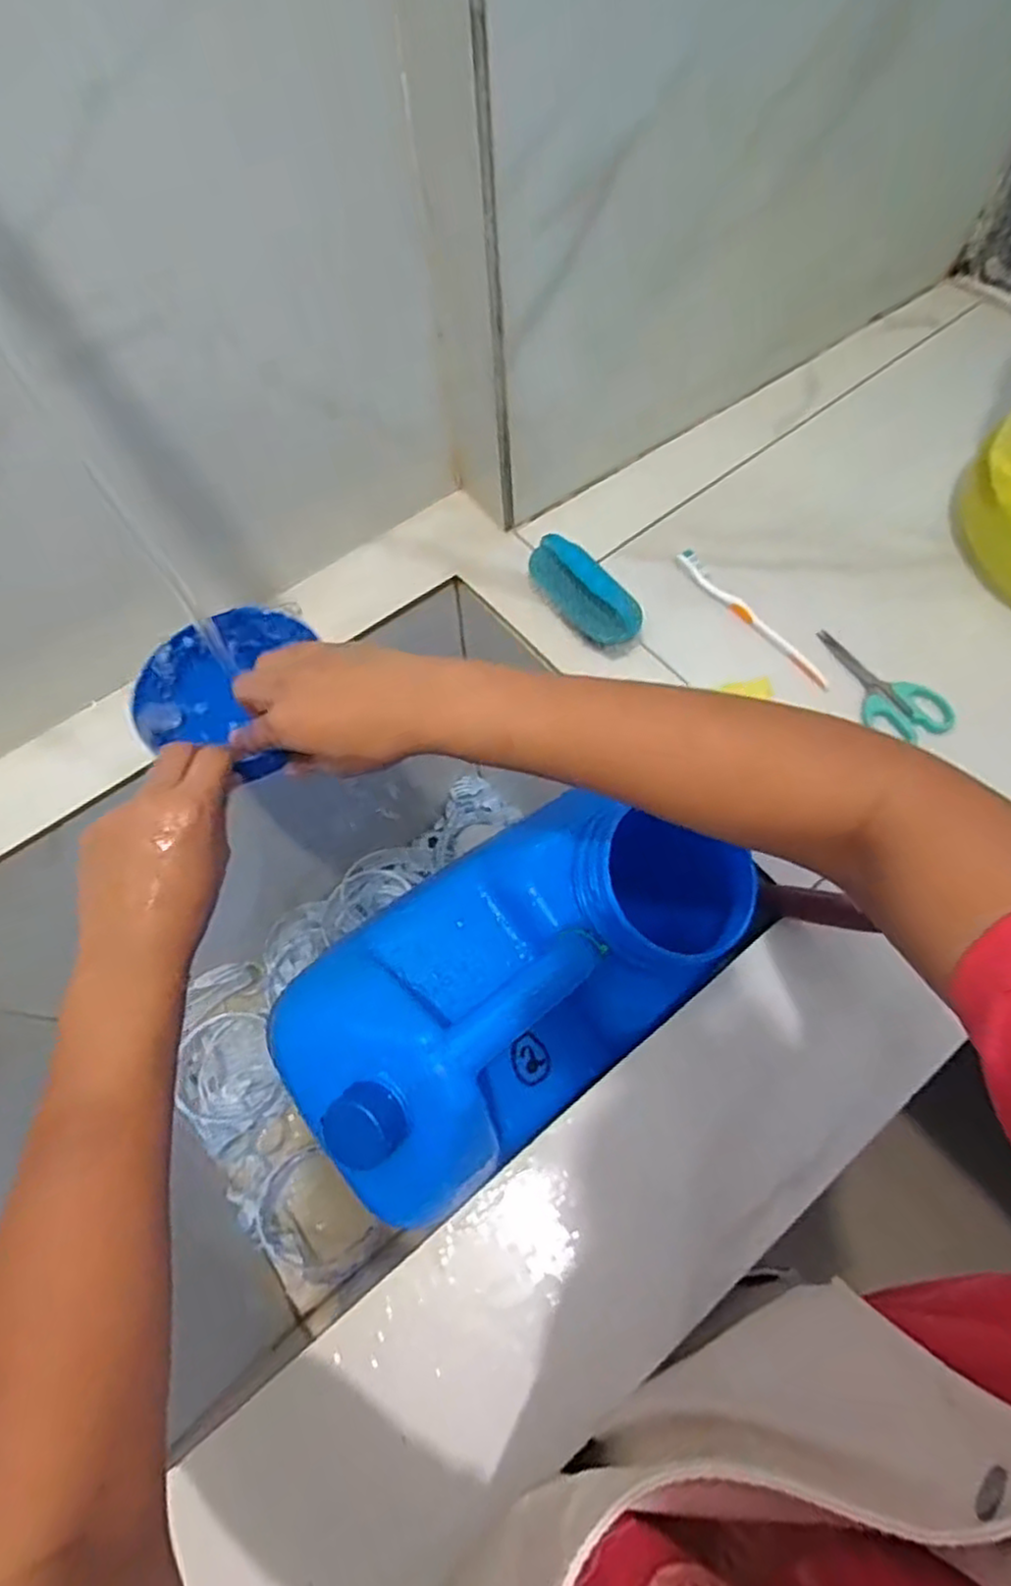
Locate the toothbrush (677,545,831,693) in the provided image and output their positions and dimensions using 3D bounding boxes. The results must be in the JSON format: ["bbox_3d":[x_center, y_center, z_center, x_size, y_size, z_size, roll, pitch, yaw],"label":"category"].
[{"bbox_3d":[0.207,-0.150,0.599,0.013,0.014,0.172,-34,67,-13],"label":"toothbrush"}]

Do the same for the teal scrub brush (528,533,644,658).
[{"bbox_3d":[0.066,-0.170,0.602,0.047,0.038,0.117,-34,67,-13],"label":"teal scrub brush"}]

